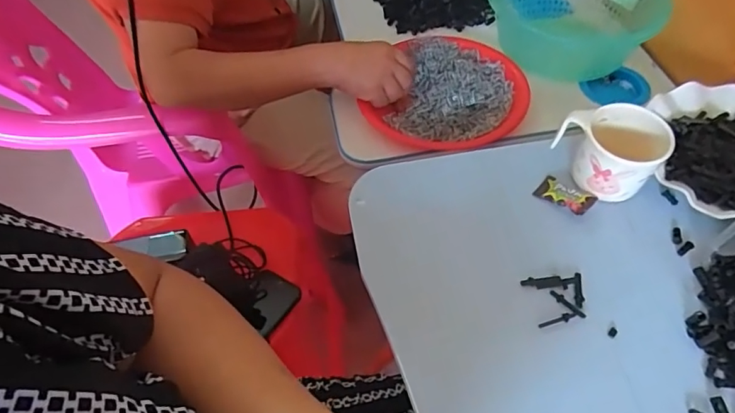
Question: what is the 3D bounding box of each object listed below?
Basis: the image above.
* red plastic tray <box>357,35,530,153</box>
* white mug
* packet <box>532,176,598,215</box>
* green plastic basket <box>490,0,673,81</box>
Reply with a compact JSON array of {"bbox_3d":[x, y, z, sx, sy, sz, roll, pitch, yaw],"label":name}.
[{"bbox_3d":[0.112,-0.157,0.680,0.199,0.032,0.213,32,61,24],"label":"red plastic tray"},{"bbox_3d":[0.243,-0.056,0.488,0.079,0.064,0.089,-23,55,-13],"label":"white mug"},{"bbox_3d":[0.198,-0.012,0.497,0.053,0.014,0.026,36,63,26],"label":"packet"},{"bbox_3d":[0.293,-0.278,0.729,0.230,0.097,0.190,9,54,11],"label":"green plastic basket"}]

